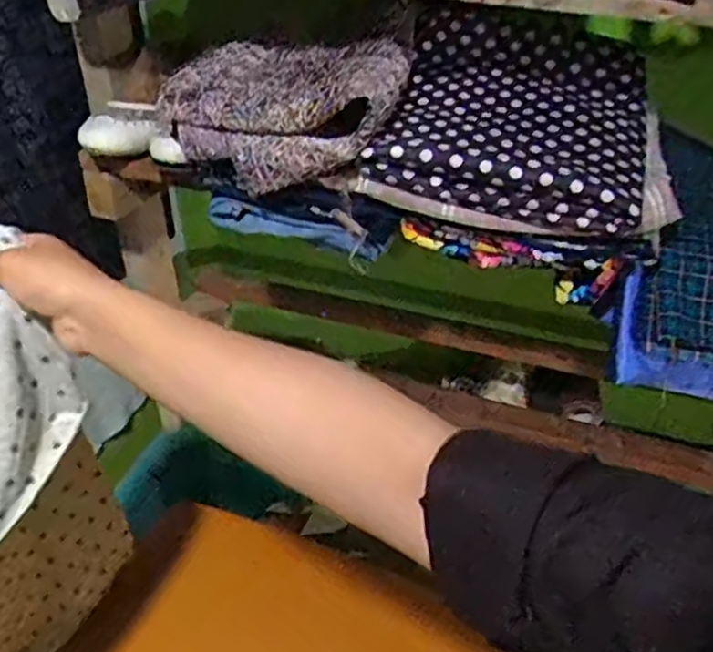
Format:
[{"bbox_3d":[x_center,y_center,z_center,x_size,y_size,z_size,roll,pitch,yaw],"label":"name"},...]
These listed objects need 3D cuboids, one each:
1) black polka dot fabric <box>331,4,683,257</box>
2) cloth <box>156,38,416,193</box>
[{"bbox_3d":[0.156,-0.181,0.649,0.263,0.126,0.217,10,40,14],"label":"black polka dot fabric"},{"bbox_3d":[-0.051,-0.216,0.674,0.211,0.083,0.189,15,41,19],"label":"cloth"}]

